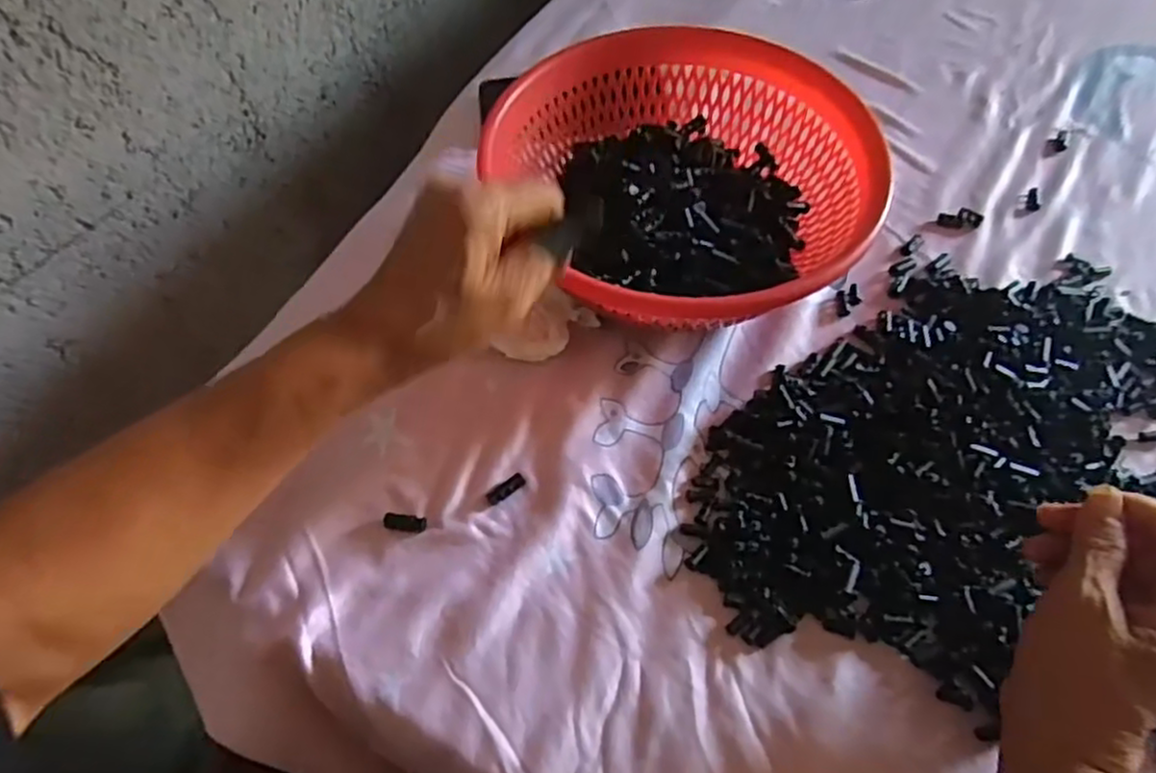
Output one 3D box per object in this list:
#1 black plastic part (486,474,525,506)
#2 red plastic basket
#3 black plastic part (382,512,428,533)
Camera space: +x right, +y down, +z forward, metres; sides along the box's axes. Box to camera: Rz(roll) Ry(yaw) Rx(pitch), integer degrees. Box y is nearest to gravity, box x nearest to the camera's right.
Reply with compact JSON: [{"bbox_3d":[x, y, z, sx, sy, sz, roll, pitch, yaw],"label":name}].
[{"bbox_3d":[-0.045,0.063,0.437,0.025,0.004,0.010,-34,64,-17],"label":"black plastic part"},{"bbox_3d":[0.070,-0.129,0.496,0.240,0.094,0.251,-30,63,-17],"label":"red plastic basket"},{"bbox_3d":[-0.106,0.082,0.428,0.026,0.004,0.010,6,60,5],"label":"black plastic part"}]

